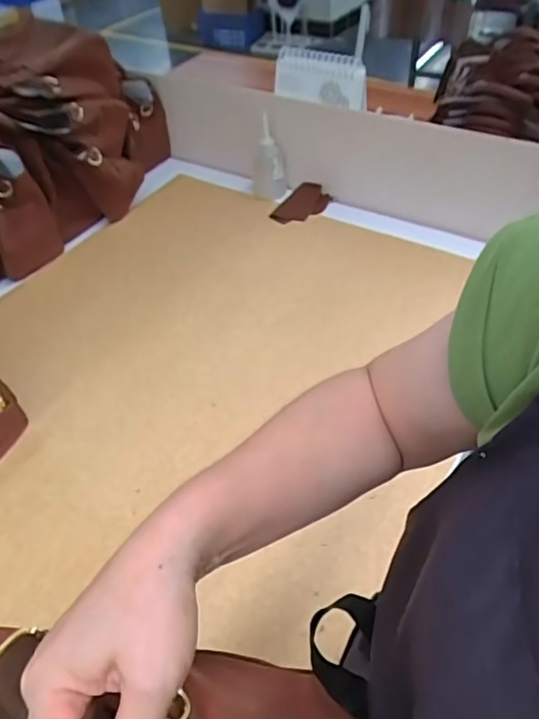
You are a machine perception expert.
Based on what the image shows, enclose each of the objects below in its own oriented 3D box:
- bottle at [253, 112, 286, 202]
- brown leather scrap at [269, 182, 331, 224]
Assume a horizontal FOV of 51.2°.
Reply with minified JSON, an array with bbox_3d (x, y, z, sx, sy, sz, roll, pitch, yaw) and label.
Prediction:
[{"bbox_3d":[-0.001,-0.376,1.089,0.066,0.186,0.052,0,46,4],"label":"bottle"},{"bbox_3d":[0.060,-0.303,1.094,0.088,0.028,0.124,15,49,18],"label":"brown leather scrap"}]

